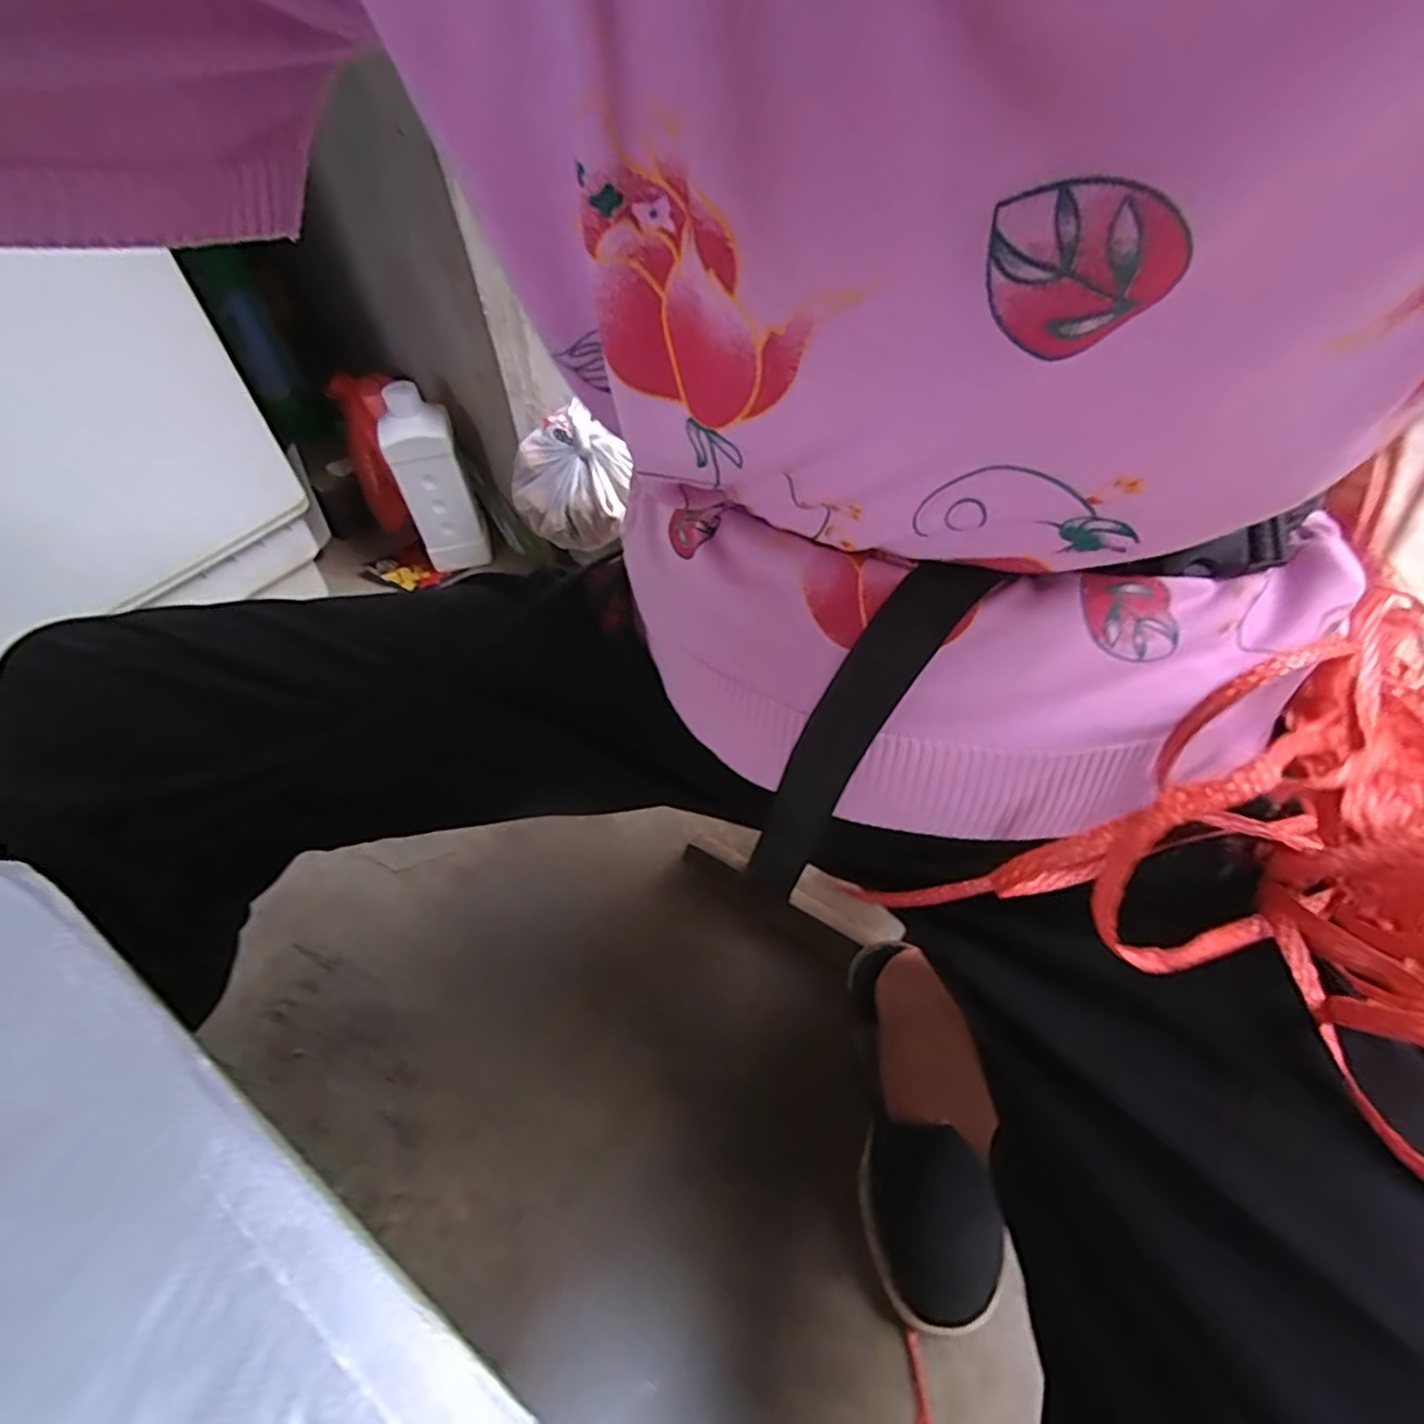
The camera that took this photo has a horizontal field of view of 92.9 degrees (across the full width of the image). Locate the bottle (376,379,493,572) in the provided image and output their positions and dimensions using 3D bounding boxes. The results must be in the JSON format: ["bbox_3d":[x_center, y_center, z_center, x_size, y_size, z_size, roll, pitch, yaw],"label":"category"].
[{"bbox_3d":[-0.317,-0.258,0.778,0.075,0.204,0.067,-22,56,-13],"label":"bottle"}]

